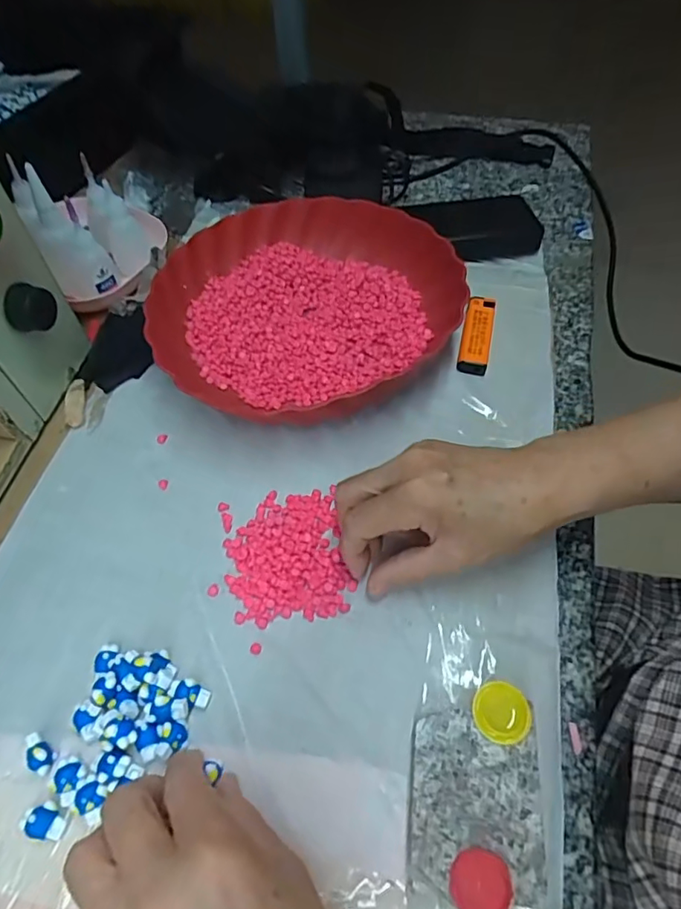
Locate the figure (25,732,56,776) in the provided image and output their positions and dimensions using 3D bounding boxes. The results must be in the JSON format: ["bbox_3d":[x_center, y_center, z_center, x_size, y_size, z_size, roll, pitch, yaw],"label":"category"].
[{"bbox_3d":[-0.159,0.158,0.284,0.018,0.012,0.013,30,62,21],"label":"figure"}]

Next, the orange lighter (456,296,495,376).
[{"bbox_3d":[0.110,-0.098,0.435,0.023,0.011,0.083,11,57,10],"label":"orange lighter"}]

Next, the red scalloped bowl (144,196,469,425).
[{"bbox_3d":[-0.026,-0.119,0.434,0.237,0.045,0.231,3,56,4],"label":"red scalloped bowl"}]

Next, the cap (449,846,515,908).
[{"bbox_3d":[0.062,0.189,0.237,0.026,0.005,0.026,-1,56,1],"label":"cap"}]

